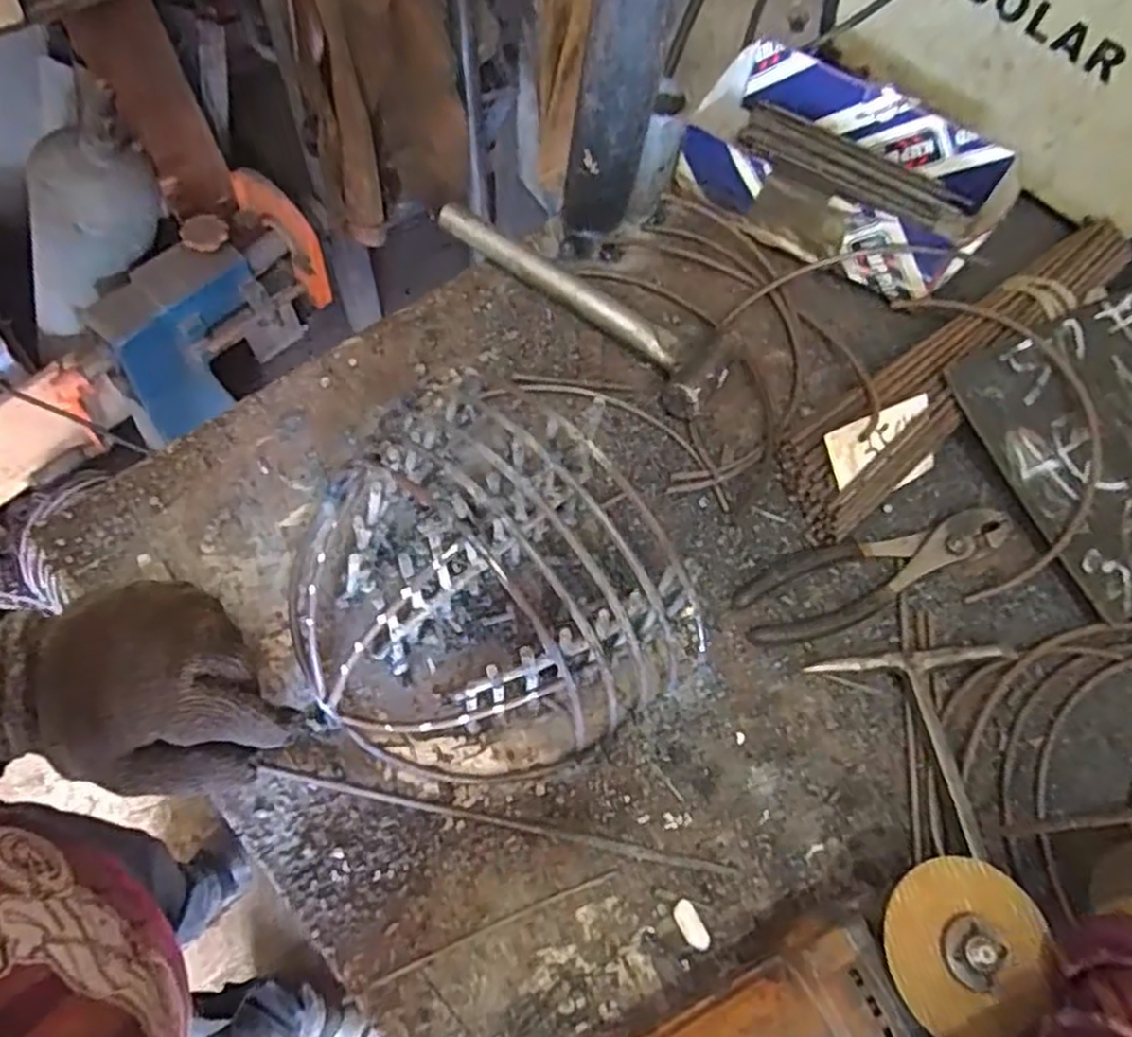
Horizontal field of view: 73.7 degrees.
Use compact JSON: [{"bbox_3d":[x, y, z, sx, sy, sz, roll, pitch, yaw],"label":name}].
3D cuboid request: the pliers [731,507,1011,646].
[{"bbox_3d":[0.203,0.035,0.492,0.193,0.015,0.054,-15,67,-10],"label":"pliers"}]

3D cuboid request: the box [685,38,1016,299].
[{"bbox_3d":[0.219,-0.267,0.599,0.228,0.068,0.143,30,67,10],"label":"box"}]

